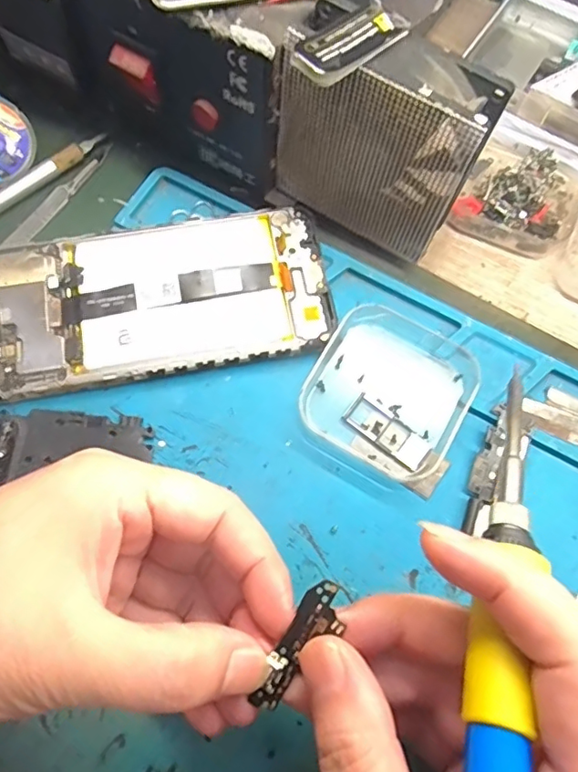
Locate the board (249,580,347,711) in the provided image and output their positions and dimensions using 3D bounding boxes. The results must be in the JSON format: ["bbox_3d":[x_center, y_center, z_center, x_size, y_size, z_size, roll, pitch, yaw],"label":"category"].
[{"bbox_3d":[0.003,0.078,0.162,0.012,0.004,0.042,30,93,8],"label":"board"}]

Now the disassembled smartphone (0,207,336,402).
[{"bbox_3d":[-0.064,-0.038,0.243,0.161,0.014,0.071,-10,71,-6],"label":"disassembled smartphone"}]

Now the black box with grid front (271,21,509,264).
[{"bbox_3d":[0.034,-0.097,0.229,0.081,0.085,0.034,26,71,7],"label":"black box with grid front"}]

